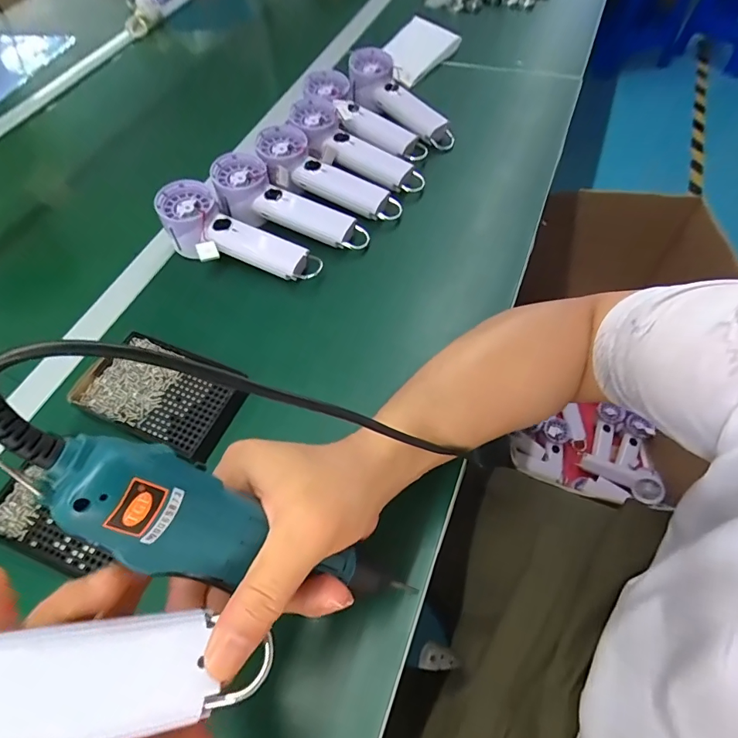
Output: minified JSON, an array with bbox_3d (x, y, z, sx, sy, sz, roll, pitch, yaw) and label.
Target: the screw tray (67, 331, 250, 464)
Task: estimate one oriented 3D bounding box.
[{"bbox_3d":[-0.193,0.022,0.401,0.142,0.023,0.085,18,61,14],"label":"screw tray"}]

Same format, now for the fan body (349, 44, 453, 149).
[{"bbox_3d":[0.043,-0.374,0.599,0.069,0.034,0.197,-39,79,-19],"label":"fan body"}]

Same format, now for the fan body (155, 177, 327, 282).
[{"bbox_3d":[-0.149,-0.142,0.491,0.197,0.054,0.077,25,62,1],"label":"fan body"}]

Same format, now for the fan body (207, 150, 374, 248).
[{"bbox_3d":[-0.094,-0.188,0.508,0.194,0.035,0.063,26,63,2],"label":"fan body"}]

